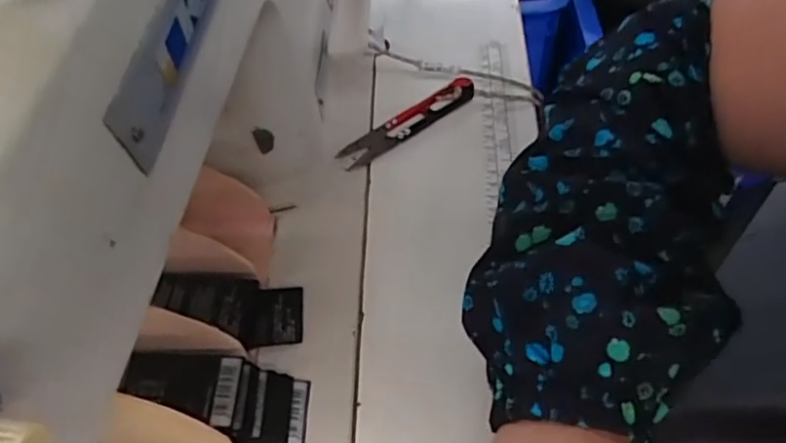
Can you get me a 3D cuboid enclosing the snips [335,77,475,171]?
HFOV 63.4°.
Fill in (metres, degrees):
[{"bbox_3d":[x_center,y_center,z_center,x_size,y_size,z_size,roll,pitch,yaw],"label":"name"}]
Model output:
[{"bbox_3d":[0.011,-0.067,0.432,0.106,0.009,0.024,-34,56,-16],"label":"snips"}]

